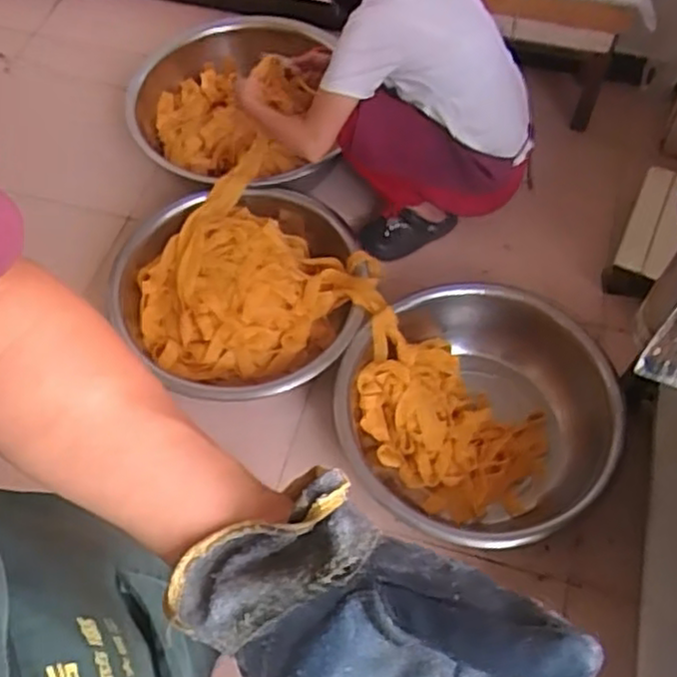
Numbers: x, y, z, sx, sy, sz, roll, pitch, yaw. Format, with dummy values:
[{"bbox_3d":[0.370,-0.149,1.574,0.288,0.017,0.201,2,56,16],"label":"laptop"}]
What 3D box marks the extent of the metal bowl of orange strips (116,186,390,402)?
[{"bbox_3d":[-0.209,-0.096,1.580,0.565,0.159,0.516,-11,60,-6],"label":"metal bowl of orange strips"}]

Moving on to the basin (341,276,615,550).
[{"bbox_3d":[0.271,0.131,1.439,0.521,0.201,0.494,0,60,0],"label":"basin"}]

